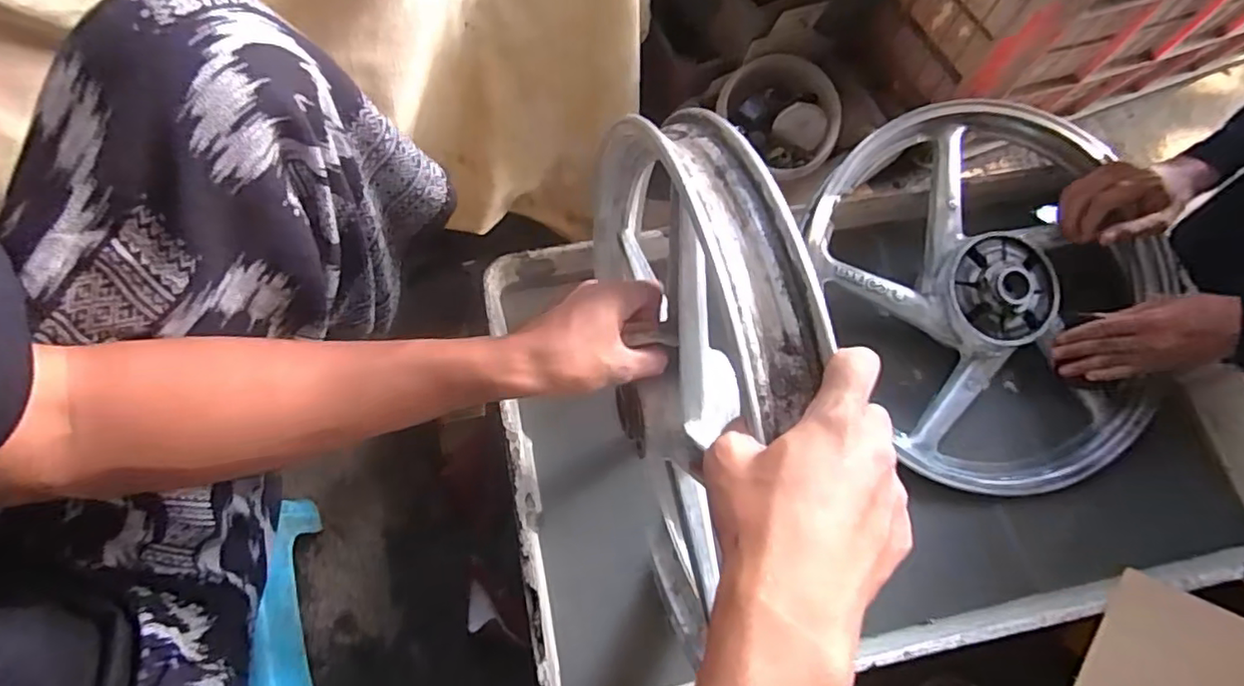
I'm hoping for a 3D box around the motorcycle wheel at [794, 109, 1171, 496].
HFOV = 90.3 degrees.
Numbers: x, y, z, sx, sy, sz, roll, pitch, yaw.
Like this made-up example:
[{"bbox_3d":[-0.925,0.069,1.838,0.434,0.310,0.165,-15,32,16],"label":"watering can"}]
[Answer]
[{"bbox_3d":[0.435,-0.061,0.712,0.397,0.115,0.428,1,70,-2],"label":"motorcycle wheel"}]

